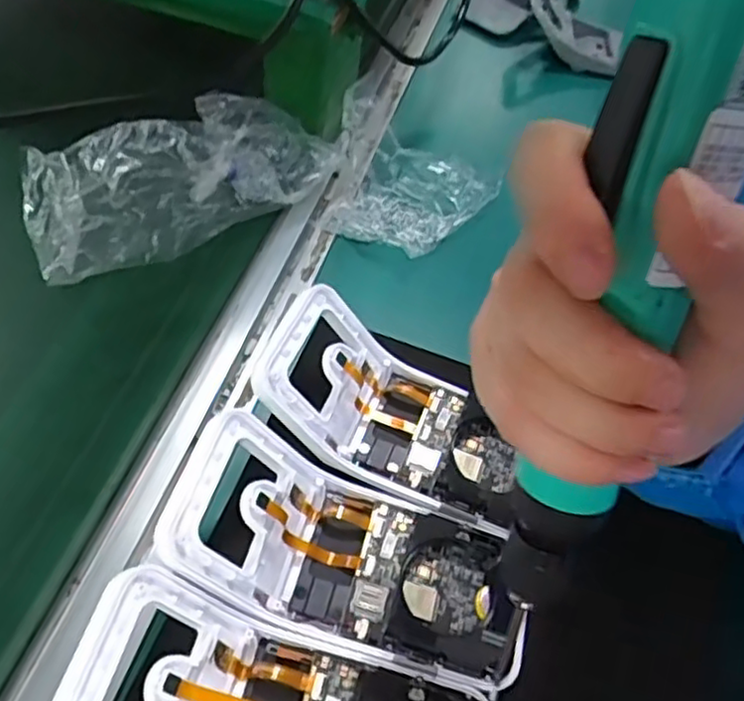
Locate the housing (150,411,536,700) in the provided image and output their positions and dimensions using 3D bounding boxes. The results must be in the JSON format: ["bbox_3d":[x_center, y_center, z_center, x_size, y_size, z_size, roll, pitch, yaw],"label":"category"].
[{"bbox_3d":[-0.014,0.095,0.319,0.163,0.042,0.079,26,49,-6],"label":"housing"}]

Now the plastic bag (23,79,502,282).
[{"bbox_3d":[-0.069,-0.127,0.490,0.334,0.059,0.139,-5,53,-11],"label":"plastic bag"}]

